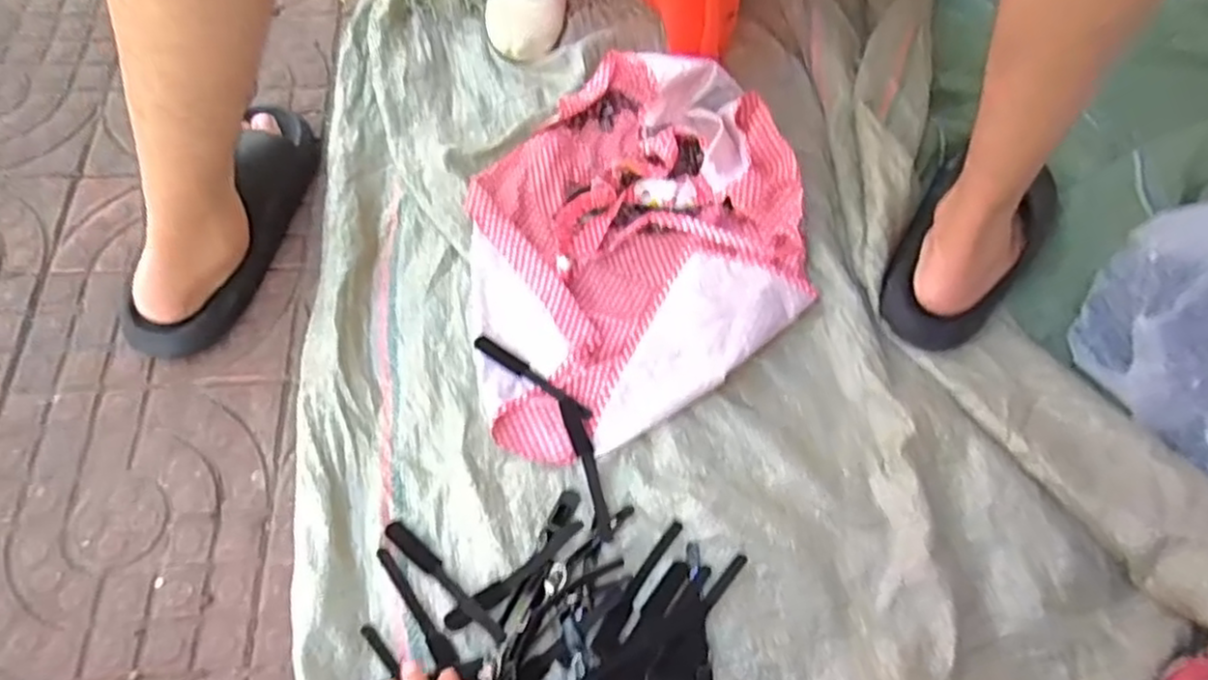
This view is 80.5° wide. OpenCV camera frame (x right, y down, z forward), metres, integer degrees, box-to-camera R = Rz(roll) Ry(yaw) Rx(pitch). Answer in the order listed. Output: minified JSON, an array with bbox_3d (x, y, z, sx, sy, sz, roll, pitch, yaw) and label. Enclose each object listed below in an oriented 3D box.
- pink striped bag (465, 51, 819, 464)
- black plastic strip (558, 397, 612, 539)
[{"bbox_3d":[0.029,-0.123,0.722,0.329,0.079,0.433,-8,63,-9],"label":"pink striped bag"},{"bbox_3d":[-0.014,0.108,0.623,0.017,0.021,0.128,-15,62,-11],"label":"black plastic strip"}]

